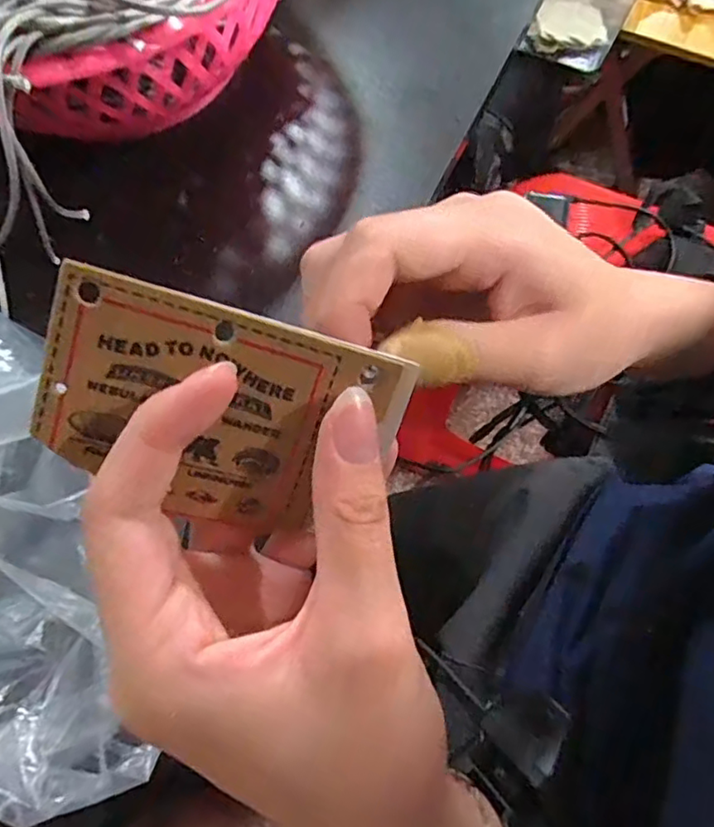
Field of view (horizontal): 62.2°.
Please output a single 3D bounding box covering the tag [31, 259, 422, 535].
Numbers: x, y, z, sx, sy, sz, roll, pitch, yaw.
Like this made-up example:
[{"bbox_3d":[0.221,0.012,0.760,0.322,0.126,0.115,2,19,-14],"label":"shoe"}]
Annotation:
[{"bbox_3d":[-0.032,0.002,0.144,0.082,0.004,0.054,15,107,-13],"label":"tag"}]

